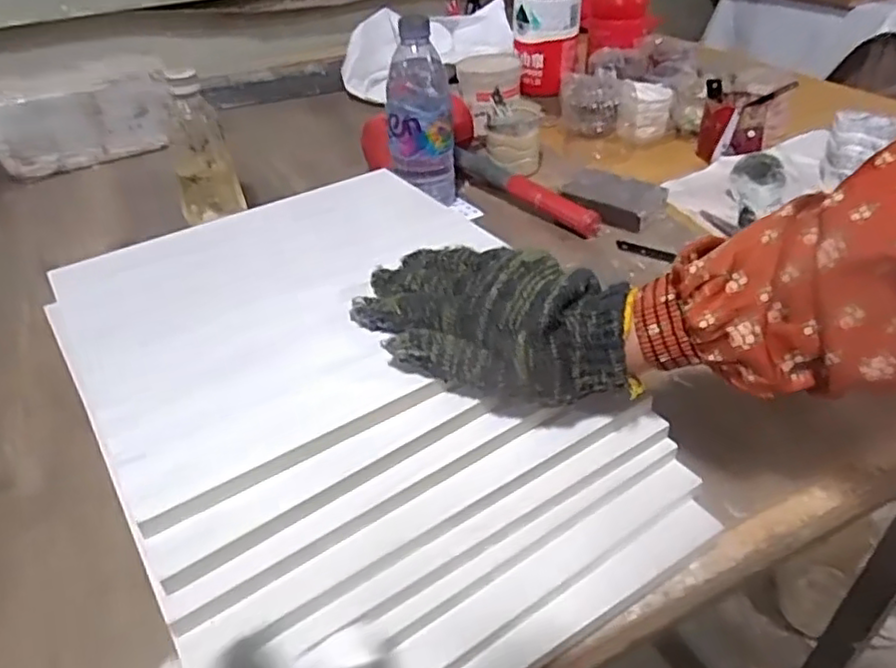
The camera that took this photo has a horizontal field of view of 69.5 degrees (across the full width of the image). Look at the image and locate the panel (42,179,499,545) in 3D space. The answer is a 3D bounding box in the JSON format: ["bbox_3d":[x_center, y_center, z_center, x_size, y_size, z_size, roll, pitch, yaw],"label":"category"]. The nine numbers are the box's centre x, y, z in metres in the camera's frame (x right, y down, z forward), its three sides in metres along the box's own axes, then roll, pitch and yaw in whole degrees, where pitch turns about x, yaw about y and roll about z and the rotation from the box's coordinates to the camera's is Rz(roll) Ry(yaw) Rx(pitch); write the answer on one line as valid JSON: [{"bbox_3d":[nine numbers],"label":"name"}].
[{"bbox_3d":[-0.096,-0.029,0.436,0.278,0.012,0.262,-23,44,-27],"label":"panel"}]

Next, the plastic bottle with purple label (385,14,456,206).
[{"bbox_3d":[-0.029,-0.233,0.683,0.067,0.176,0.065,-2,37,3],"label":"plastic bottle with purple label"}]

